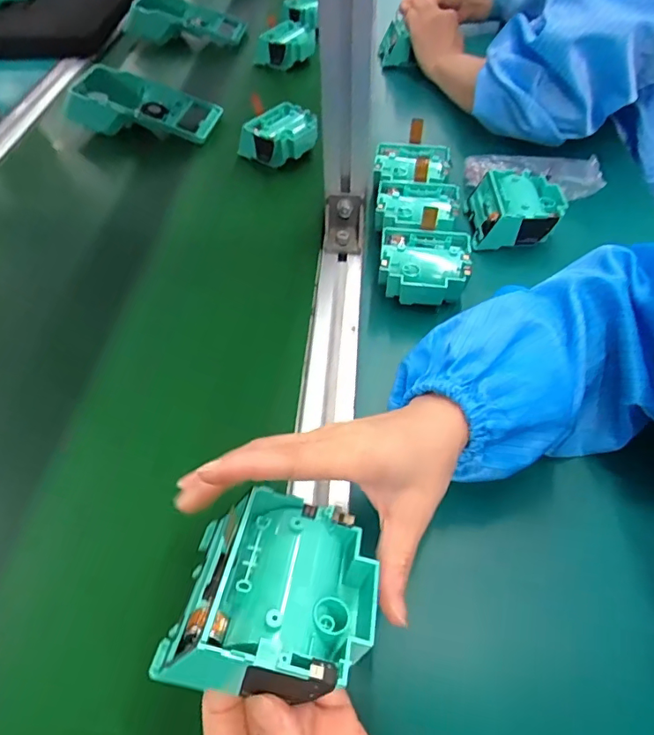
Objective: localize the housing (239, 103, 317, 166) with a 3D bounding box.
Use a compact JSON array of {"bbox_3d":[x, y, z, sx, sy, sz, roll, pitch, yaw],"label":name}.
[{"bbox_3d":[-0.056,-0.270,0.593,0.075,0.036,0.077,35,61,26],"label":"housing"}]

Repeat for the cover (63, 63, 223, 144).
[{"bbox_3d":[-0.239,-0.334,0.649,0.199,0.048,0.093,12,54,11],"label":"cover"}]

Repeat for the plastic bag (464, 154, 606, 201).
[{"bbox_3d":[0.209,-0.201,0.520,0.129,0.024,0.050,13,54,12],"label":"plastic bag"}]

